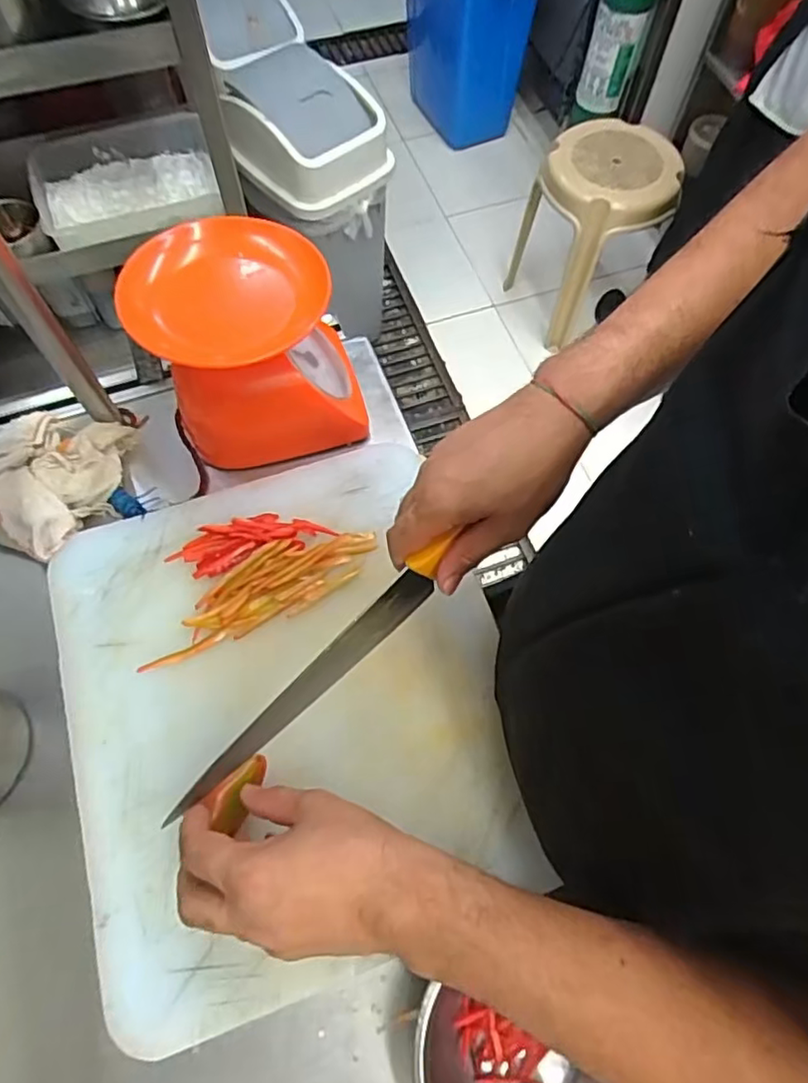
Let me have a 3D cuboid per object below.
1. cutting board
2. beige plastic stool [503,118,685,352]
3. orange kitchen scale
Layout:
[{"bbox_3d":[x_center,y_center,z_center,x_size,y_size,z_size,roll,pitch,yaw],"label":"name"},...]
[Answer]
[{"bbox_3d":[-0.092,0.116,0.489,0.327,0.028,0.382,-18,67,-9],"label":"cutting board"},{"bbox_3d":[0.488,-0.783,1.610,0.300,0.442,0.287,-21,67,-10],"label":"beige plastic stool"},{"bbox_3d":[-0.131,-0.177,0.552,0.166,0.174,0.142,-10,65,-6],"label":"orange kitchen scale"}]

